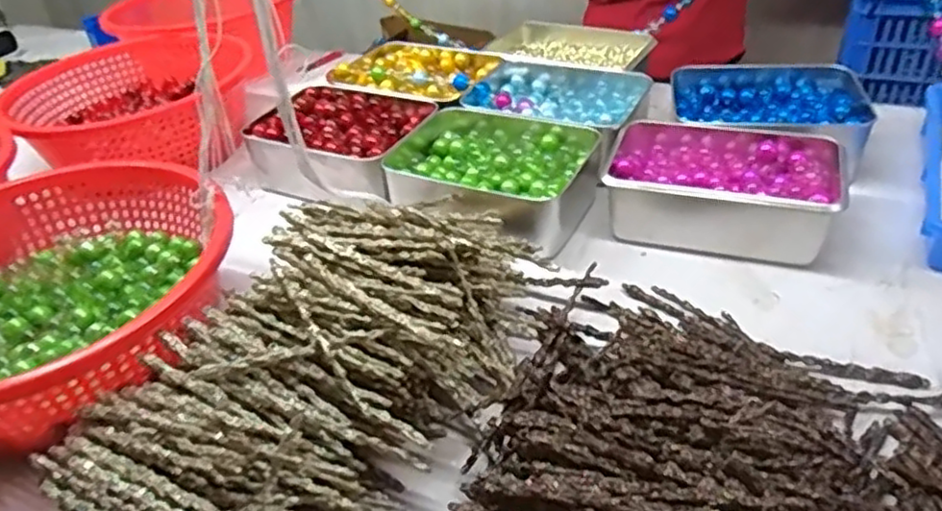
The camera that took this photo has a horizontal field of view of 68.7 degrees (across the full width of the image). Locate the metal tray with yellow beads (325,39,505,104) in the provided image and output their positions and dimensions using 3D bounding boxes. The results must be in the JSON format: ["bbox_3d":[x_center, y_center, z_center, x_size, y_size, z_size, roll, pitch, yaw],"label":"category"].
[{"bbox_3d":[-0.085,-0.287,1.082,0.233,0.044,0.193,14,41,22],"label":"metal tray with yellow beads"}]

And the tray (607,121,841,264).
[{"bbox_3d":[0.294,-0.084,0.822,0.248,0.078,0.171,10,40,19],"label":"tray"}]

